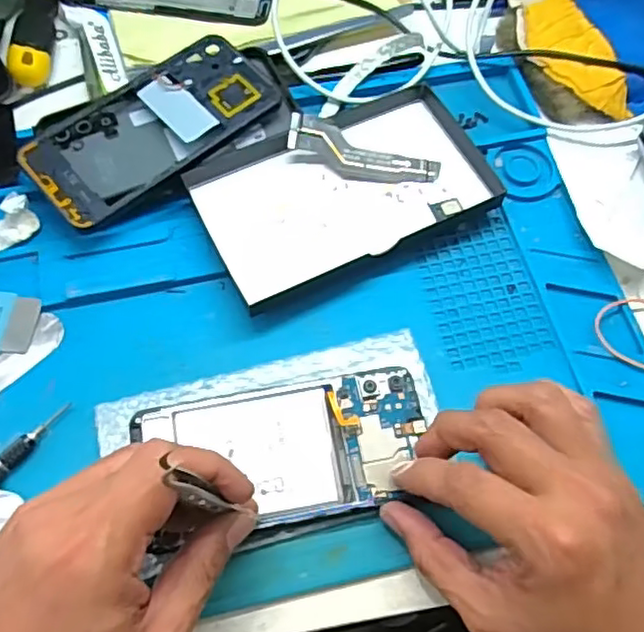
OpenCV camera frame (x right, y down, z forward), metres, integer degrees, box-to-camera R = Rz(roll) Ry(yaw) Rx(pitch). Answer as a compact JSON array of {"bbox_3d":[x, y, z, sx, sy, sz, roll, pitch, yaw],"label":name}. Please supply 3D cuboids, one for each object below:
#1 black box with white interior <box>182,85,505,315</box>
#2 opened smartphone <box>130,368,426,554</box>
[{"bbox_3d":[0.015,-0.081,0.403,0.176,0.018,0.101,-24,68,-12],"label":"black box with white interior"},{"bbox_3d":[-0.019,0.070,0.335,0.148,0.009,0.072,-10,69,-6],"label":"opened smartphone"}]

